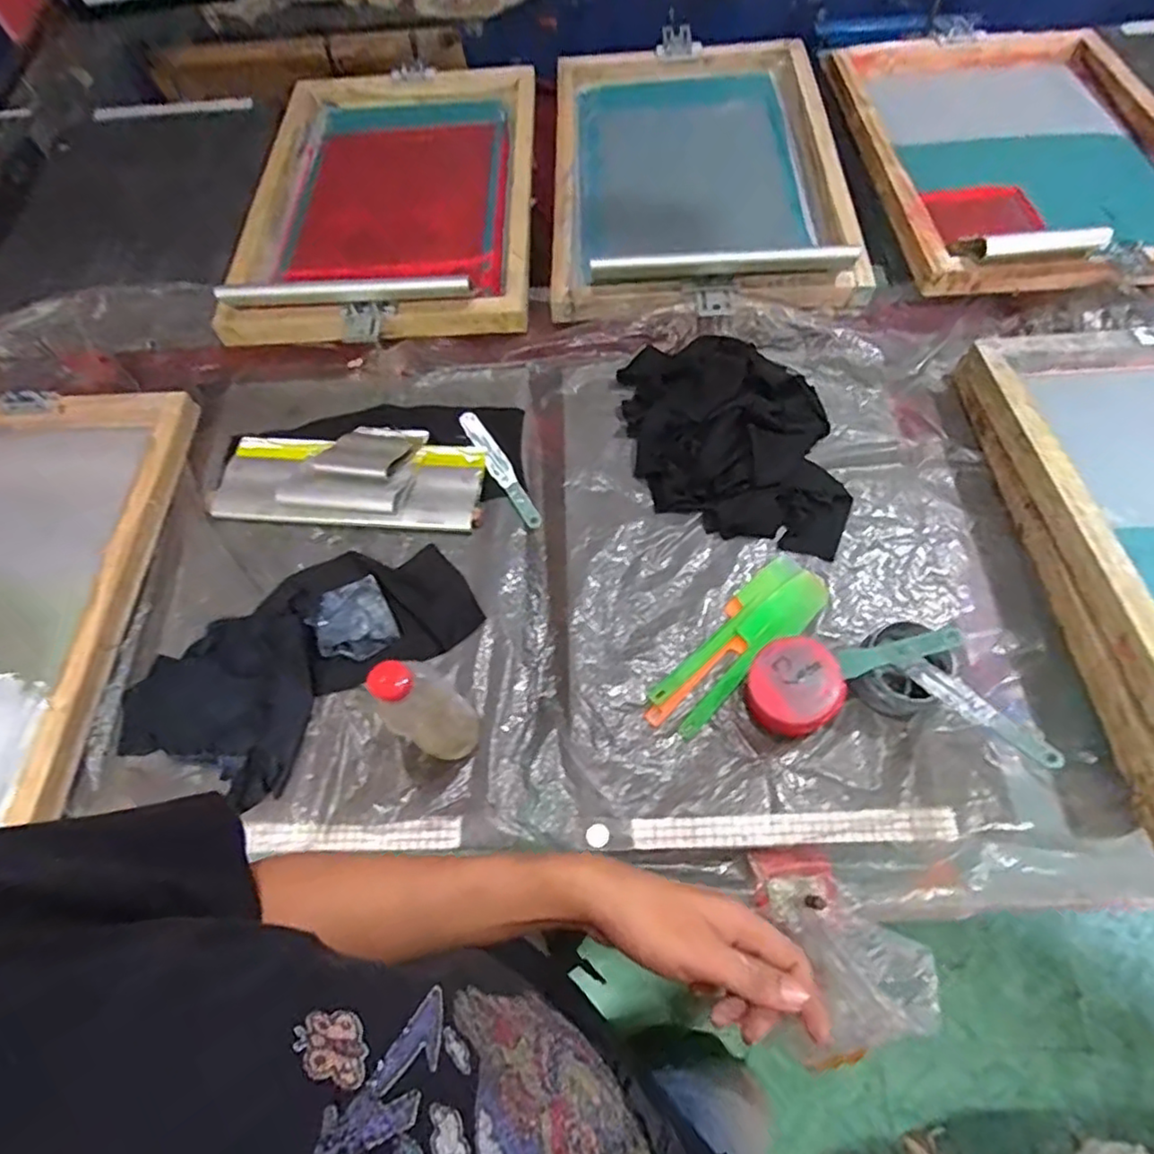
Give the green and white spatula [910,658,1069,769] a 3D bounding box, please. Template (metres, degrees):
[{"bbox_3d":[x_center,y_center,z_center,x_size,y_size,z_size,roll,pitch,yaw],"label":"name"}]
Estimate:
[{"bbox_3d":[0.380,0.126,0.590,0.029,0.014,0.156,-23,30,-9],"label":"green and white spatula"}]

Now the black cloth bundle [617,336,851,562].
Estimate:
[{"bbox_3d":[0.201,-0.182,0.803,0.272,0.072,0.324,-2,64,4],"label":"black cloth bundle"}]

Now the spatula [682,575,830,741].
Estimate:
[{"bbox_3d":[0.197,0.081,0.712,0.245,0.010,0.053,-40,67,-14],"label":"spatula"}]

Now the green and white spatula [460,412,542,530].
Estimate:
[{"bbox_3d":[-0.106,-0.149,0.847,0.031,0.010,0.211,-28,65,-8],"label":"green and white spatula"}]

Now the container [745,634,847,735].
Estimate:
[{"bbox_3d":[0.225,0.119,0.657,0.089,0.070,0.092,-2,64,4],"label":"container"}]

